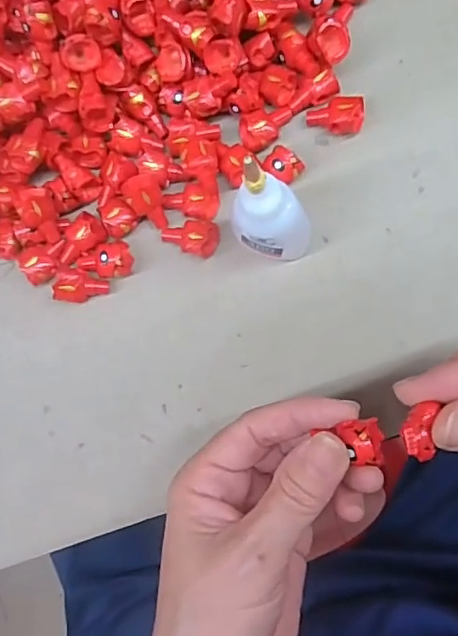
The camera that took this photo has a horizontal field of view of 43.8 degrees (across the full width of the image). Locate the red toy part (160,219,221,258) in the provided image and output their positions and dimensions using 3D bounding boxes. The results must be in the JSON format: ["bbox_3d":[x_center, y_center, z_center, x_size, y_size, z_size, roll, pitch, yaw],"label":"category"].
[{"bbox_3d":[-0.018,-0.039,0.267,0.027,0.010,0.017,16,88,5],"label":"red toy part"}]

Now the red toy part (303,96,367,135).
[{"bbox_3d":[0.050,-0.095,0.265,0.027,0.014,0.017,1,87,4],"label":"red toy part"}]

